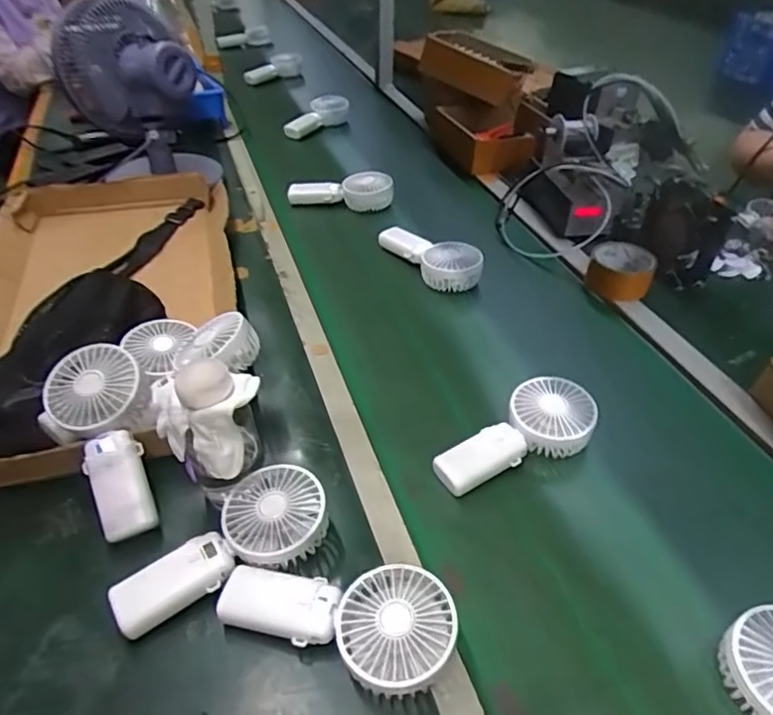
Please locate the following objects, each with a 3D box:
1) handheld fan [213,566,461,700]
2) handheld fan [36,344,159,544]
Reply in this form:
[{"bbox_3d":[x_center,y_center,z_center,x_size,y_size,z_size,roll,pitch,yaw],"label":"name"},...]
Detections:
[{"bbox_3d":[-0.040,0.203,0.450,0.189,0.039,0.089,1,40,18],"label":"handheld fan"},{"bbox_3d":[-0.268,0.082,0.548,0.097,0.053,0.187,-18,74,-21],"label":"handheld fan"}]

